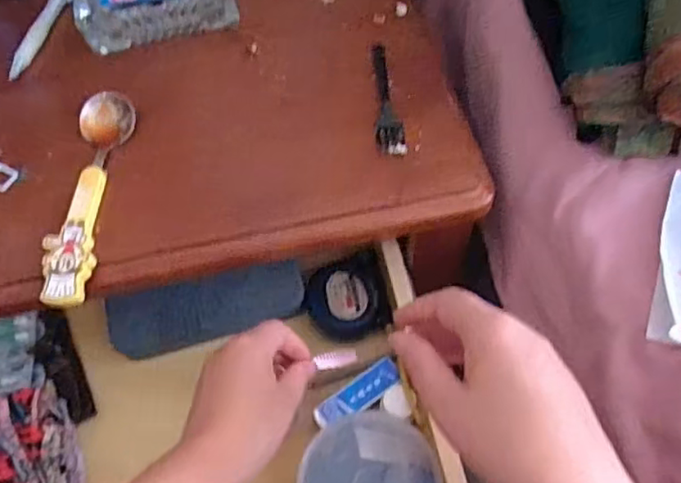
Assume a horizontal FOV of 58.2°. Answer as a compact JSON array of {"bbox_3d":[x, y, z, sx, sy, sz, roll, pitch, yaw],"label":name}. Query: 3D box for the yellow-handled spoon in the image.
[{"bbox_3d":[-0.167,-0.031,0.402,0.034,0.014,0.157,1,62,3],"label":"yellow-handled spoon"}]

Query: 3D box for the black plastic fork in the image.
[{"bbox_3d":[0.034,-0.106,0.442,0.020,0.006,0.107,-2,62,1],"label":"black plastic fork"}]

